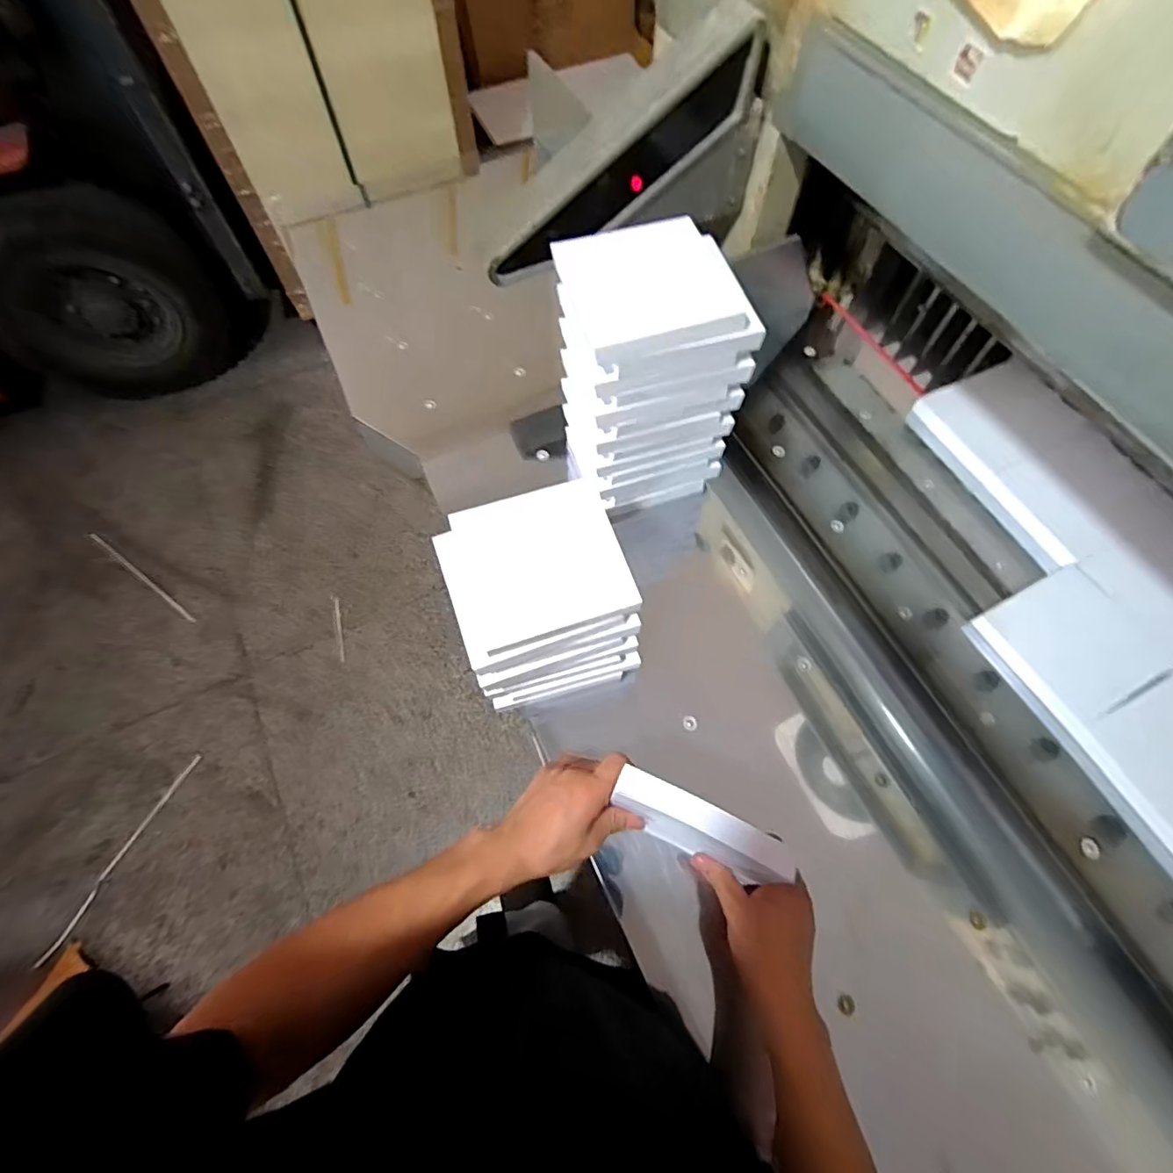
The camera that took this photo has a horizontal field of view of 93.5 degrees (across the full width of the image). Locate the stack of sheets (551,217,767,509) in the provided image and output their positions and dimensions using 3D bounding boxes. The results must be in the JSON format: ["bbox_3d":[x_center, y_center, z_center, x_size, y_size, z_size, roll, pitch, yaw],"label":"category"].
[{"bbox_3d":[0.070,-0.244,0.658,0.177,0.264,0.163,-19,66,-7],"label":"stack of sheets"}]

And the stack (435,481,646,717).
[{"bbox_3d":[-0.048,0.016,0.603,0.168,0.159,0.166,-17,66,-7],"label":"stack"}]

